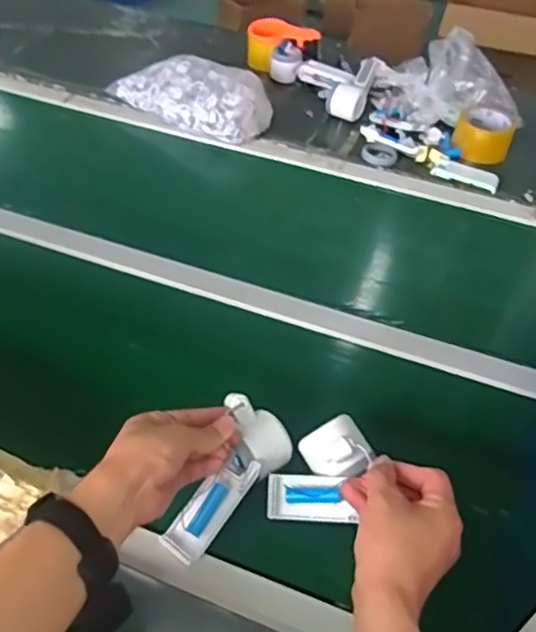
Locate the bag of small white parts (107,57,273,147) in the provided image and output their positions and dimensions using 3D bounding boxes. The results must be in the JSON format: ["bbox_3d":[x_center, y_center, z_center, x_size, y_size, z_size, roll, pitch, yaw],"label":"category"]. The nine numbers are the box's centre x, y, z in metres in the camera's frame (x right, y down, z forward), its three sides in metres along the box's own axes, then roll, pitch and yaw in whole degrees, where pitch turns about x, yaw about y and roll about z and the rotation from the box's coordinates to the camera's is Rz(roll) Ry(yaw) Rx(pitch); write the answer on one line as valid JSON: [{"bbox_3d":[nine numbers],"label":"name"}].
[{"bbox_3d":[-0.129,-0.387,1.113,0.296,0.070,0.139,30,50,24],"label":"bag of small white parts"}]

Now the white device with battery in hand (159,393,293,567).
[{"bbox_3d":[-0.041,0.152,0.595,0.063,0.049,0.151,28,68,23],"label":"white device with battery in hand"}]

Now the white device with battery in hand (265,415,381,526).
[{"bbox_3d":[0.041,0.141,0.597,0.109,0.040,0.093,-8,73,23],"label":"white device with battery in hand"}]

